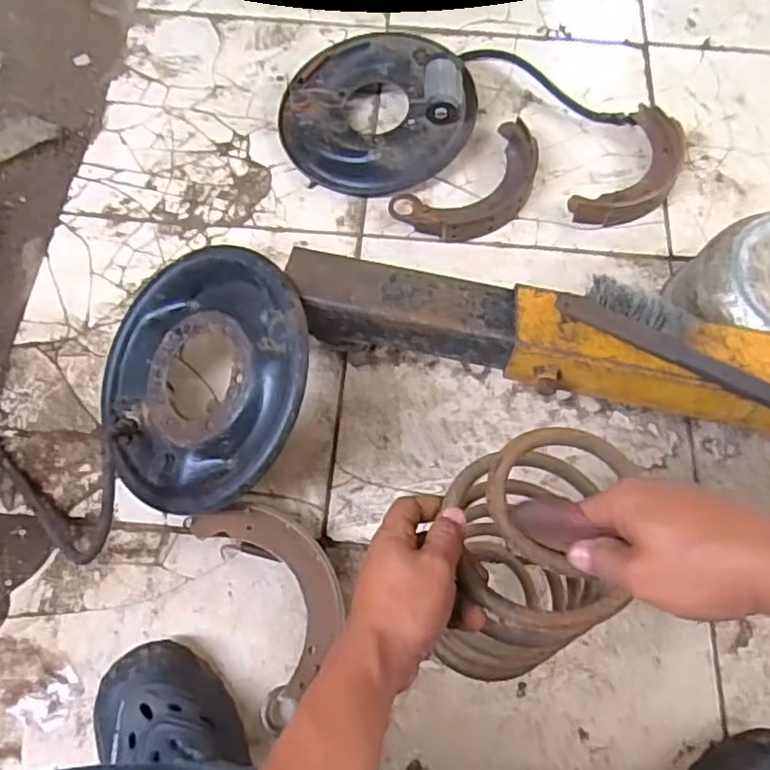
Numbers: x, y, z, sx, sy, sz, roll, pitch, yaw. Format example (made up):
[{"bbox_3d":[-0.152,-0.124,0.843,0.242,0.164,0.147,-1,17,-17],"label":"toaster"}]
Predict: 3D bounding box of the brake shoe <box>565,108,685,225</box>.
[{"bbox_3d":[0.343,-0.289,0.904,0.099,0.035,0.216,35,72,13],"label":"brake shoe"}]

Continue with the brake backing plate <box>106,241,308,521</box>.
[{"bbox_3d":[-0.187,-0.012,0.690,0.256,0.033,0.268,-6,76,28],"label":"brake backing plate"}]

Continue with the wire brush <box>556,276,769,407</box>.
[{"bbox_3d":[0.274,-0.038,0.604,0.230,0.034,0.045,27,67,11],"label":"wire brush"}]

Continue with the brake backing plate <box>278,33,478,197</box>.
[{"bbox_3d":[-0.012,-0.382,0.922,0.269,0.078,0.236,4,67,2],"label":"brake backing plate"}]

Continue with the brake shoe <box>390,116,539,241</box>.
[{"bbox_3d":[0.127,-0.261,0.894,0.224,0.035,0.116,-36,72,-14],"label":"brake shoe"}]

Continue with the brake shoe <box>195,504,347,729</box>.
[{"bbox_3d":[-0.107,0.214,0.680,0.117,0.034,0.212,-23,69,-9],"label":"brake shoe"}]

